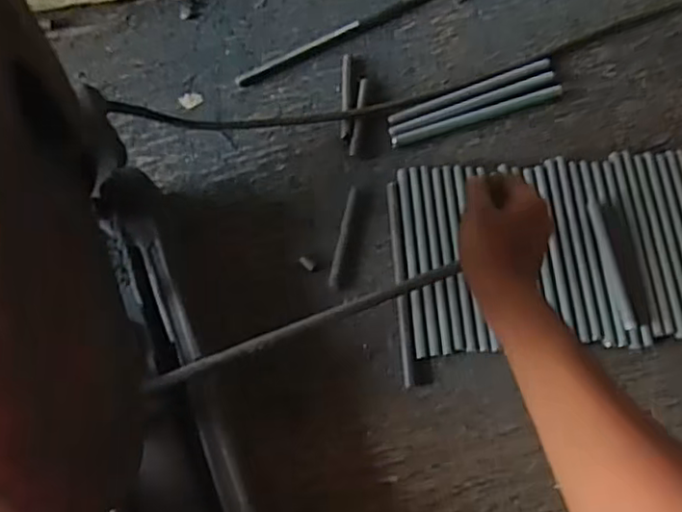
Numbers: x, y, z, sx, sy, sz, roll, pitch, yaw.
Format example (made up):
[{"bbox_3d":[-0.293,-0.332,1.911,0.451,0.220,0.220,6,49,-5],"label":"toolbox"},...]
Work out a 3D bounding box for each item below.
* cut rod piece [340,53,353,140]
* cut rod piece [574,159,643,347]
[{"bbox_3d":[0.007,-0.179,0.721,0.011,0.009,0.112,1,67,0],"label":"cut rod piece"},{"bbox_3d":[0.264,0.007,0.631,0.013,0.008,0.134,-7,68,-4],"label":"cut rod piece"}]

